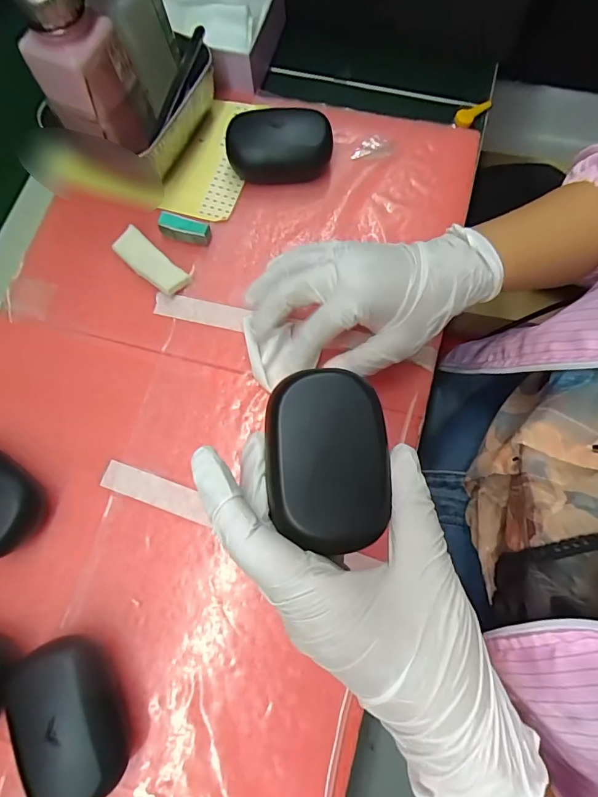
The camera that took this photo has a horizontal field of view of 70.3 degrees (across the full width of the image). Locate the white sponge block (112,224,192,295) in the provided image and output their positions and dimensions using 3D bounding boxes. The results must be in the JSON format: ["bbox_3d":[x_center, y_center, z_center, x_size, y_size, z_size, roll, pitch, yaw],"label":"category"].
[{"bbox_3d":[-0.119,-0.108,0.339,0.070,0.009,0.025,41,80,11],"label":"white sponge block"}]

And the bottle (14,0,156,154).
[{"bbox_3d":[-0.148,-0.226,0.291,0.053,0.104,0.053,21,76,8],"label":"bottle"}]

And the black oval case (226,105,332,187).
[{"bbox_3d":[-0.016,-0.207,0.350,0.082,0.035,0.046,0,75,1],"label":"black oval case"}]

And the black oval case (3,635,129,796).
[{"bbox_3d":[-0.133,0.185,0.246,0.051,0.041,0.084,-32,77,-7],"label":"black oval case"}]

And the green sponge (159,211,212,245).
[{"bbox_3d":[-0.092,-0.137,0.342,0.040,0.017,0.013,11,76,4],"label":"green sponge"}]

